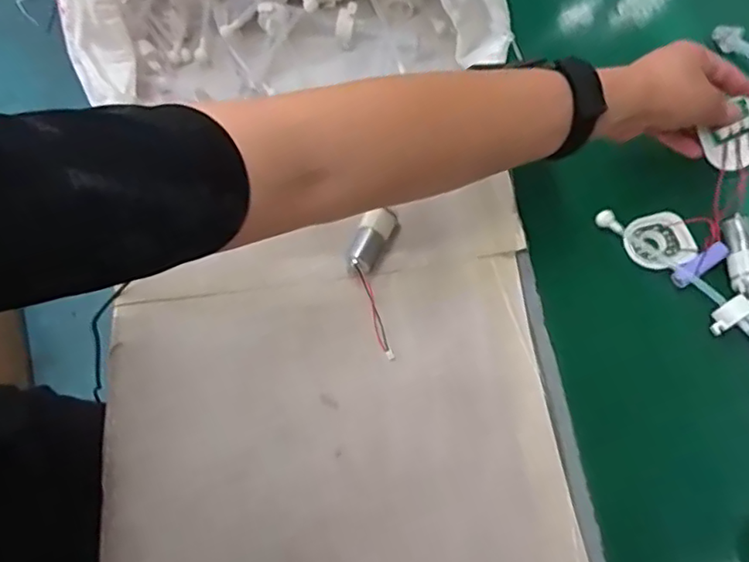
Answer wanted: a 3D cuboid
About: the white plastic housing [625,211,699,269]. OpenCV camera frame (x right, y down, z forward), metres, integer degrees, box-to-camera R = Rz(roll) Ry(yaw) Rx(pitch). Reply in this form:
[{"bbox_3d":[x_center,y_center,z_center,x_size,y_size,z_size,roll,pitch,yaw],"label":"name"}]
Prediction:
[{"bbox_3d":[0.236,-0.033,0.494,0.051,0.011,0.049,-22,68,-8],"label":"white plastic housing"}]

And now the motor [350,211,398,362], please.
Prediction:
[{"bbox_3d":[0.001,0.001,0.472,0.037,0.022,0.117,-2,67,1],"label":"motor"}]

